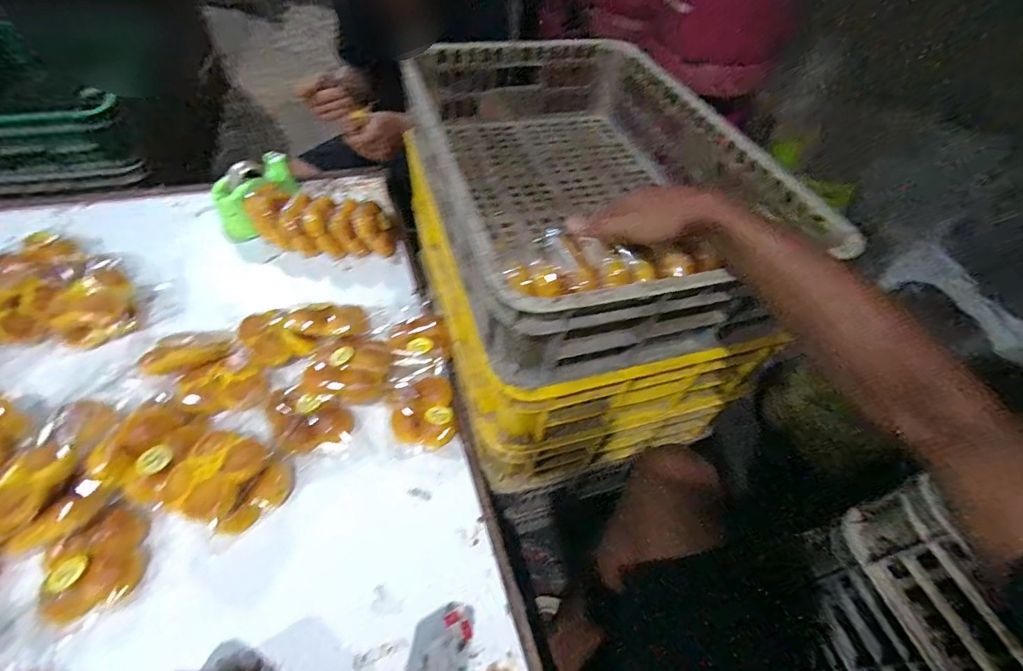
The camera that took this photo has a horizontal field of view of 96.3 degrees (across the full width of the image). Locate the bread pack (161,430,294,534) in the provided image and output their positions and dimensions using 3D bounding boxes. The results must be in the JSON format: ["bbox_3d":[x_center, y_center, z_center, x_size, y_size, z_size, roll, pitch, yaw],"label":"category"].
[{"bbox_3d":[-0.384,0.203,0.627,0.126,0.073,0.116,18,51,9],"label":"bread pack"}]

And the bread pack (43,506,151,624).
[{"bbox_3d":[-0.514,0.281,0.570,0.100,0.037,0.109,-15,57,-16],"label":"bread pack"}]

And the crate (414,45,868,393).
[{"bbox_3d":[0.097,-0.238,0.666,0.395,0.177,0.608,-11,55,-13],"label":"crate"}]

